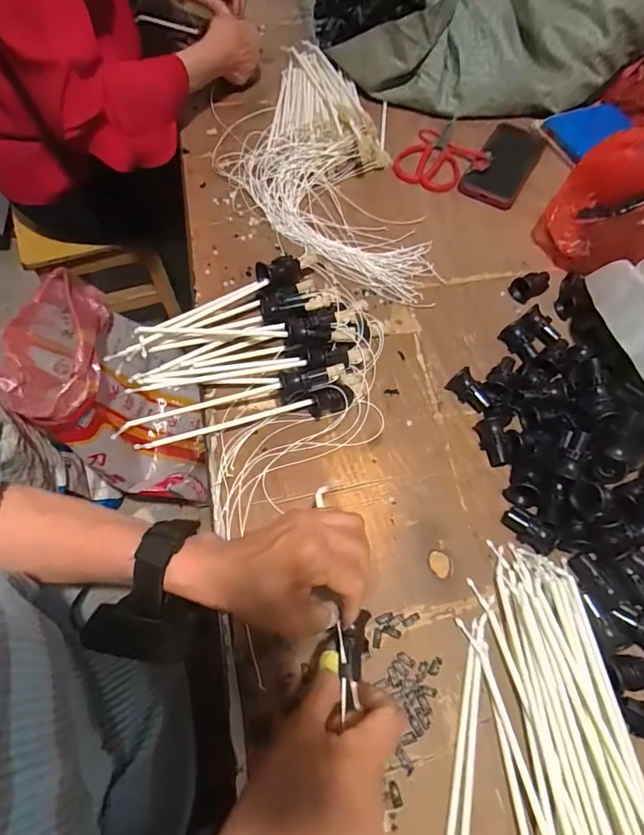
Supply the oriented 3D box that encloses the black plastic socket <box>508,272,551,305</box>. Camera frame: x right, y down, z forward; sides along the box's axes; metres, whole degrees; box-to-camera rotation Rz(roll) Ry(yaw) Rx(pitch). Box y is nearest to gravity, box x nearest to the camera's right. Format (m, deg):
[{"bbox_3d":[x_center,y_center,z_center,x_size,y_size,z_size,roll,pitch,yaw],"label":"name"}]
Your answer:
[{"bbox_3d":[0.258,-0.164,0.553,0.055,0.024,0.026,-29,69,-16],"label":"black plastic socket"}]

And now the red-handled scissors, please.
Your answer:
[{"bbox_3d":[0.160,-0.384,0.650,0.137,0.019,0.125,-21,67,-13],"label":"red-handled scissors"}]

